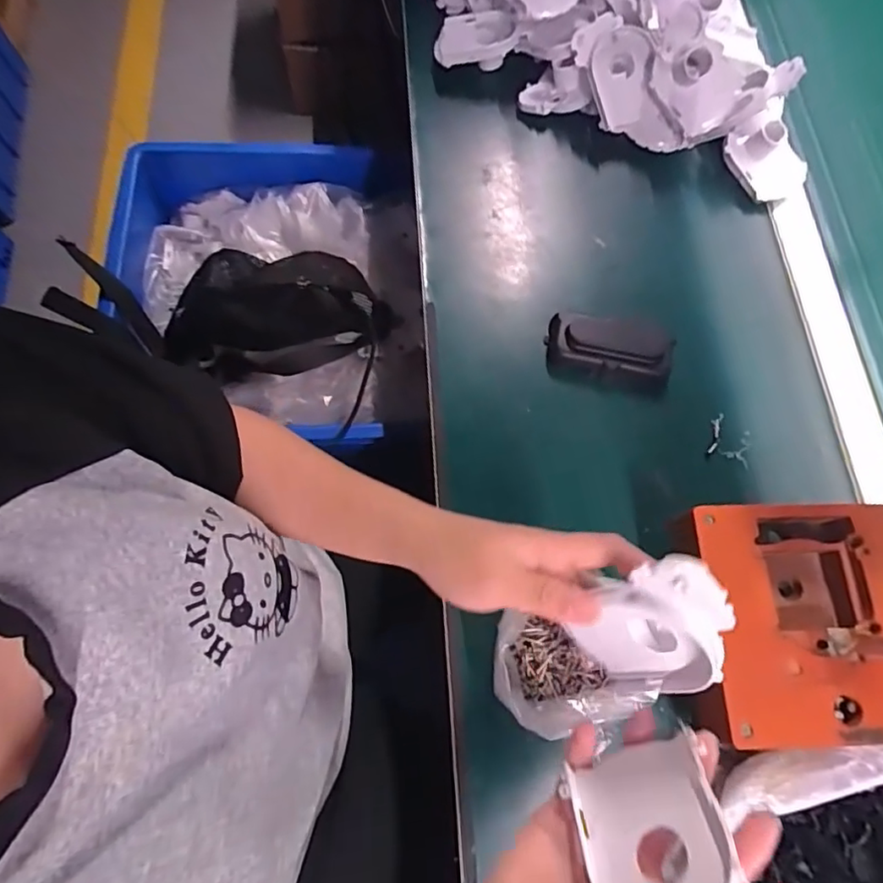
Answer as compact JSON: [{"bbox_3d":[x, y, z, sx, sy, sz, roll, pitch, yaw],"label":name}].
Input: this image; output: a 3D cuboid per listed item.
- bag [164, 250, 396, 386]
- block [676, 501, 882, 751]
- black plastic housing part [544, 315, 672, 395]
[{"bbox_3d":[-0.190,-0.170,0.676,0.251,0.072,0.171,-7,72,-4],"label":"bag"},{"bbox_3d":[0.247,0.123,0.393,0.162,0.047,0.153,0,72,-2],"label":"block"},{"bbox_3d":[0.148,-0.079,0.498,0.108,0.023,0.055,10,72,1],"label":"black plastic housing part"}]

